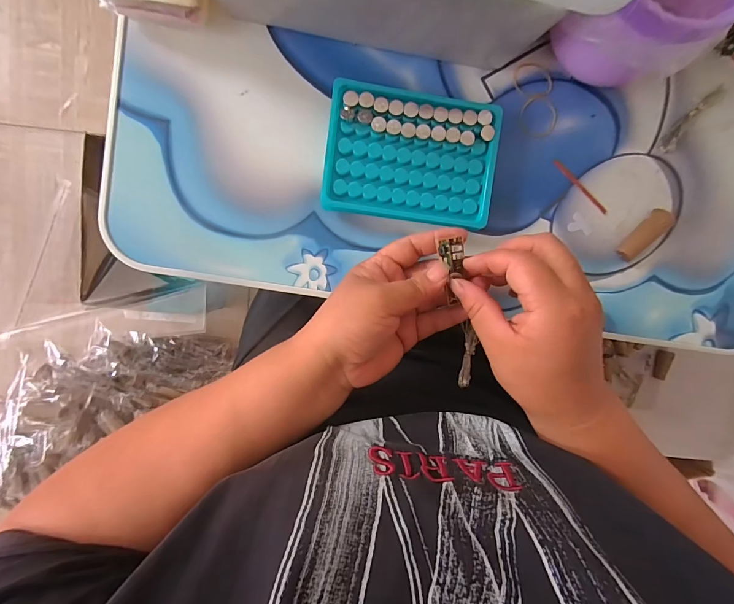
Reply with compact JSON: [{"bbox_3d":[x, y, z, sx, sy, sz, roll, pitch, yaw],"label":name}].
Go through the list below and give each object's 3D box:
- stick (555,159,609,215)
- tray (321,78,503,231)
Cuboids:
[{"bbox_3d":[0.186,-0.100,0.302,0.065,0.004,0.006,42,91,-7],"label":"stick"},{"bbox_3d":[0.035,-0.113,0.275,0.131,0.021,0.095,7,94,-5],"label":"tray"}]

